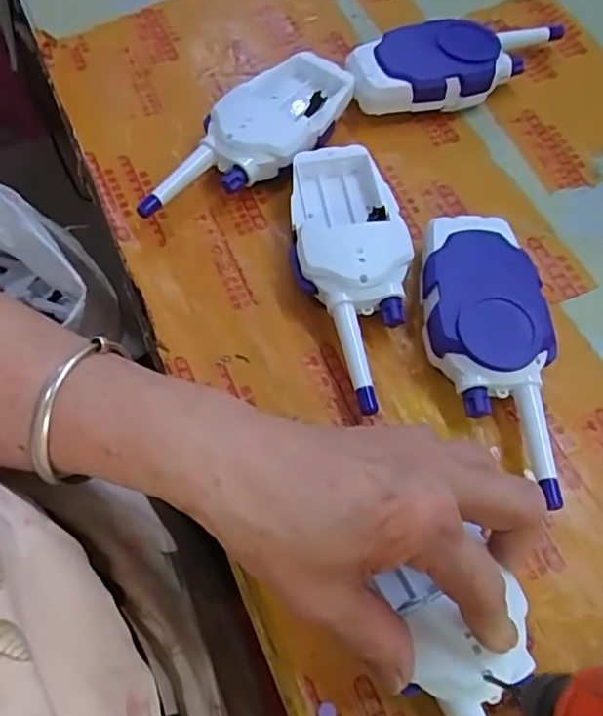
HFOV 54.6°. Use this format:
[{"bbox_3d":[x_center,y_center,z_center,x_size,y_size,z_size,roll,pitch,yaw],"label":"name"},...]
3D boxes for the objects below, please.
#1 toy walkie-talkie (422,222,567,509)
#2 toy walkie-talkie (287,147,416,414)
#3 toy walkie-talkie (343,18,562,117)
[{"bbox_3d":[0.100,-0.007,0.317,0.067,0.036,0.152,-3,64,-1],"label":"toy walkie-talkie"},{"bbox_3d":[0.030,-0.051,0.337,0.064,0.036,0.160,-12,64,-5],"label":"toy walkie-talkie"},{"bbox_3d":[0.117,-0.207,0.416,0.172,0.037,0.062,-14,65,-6],"label":"toy walkie-talkie"}]

